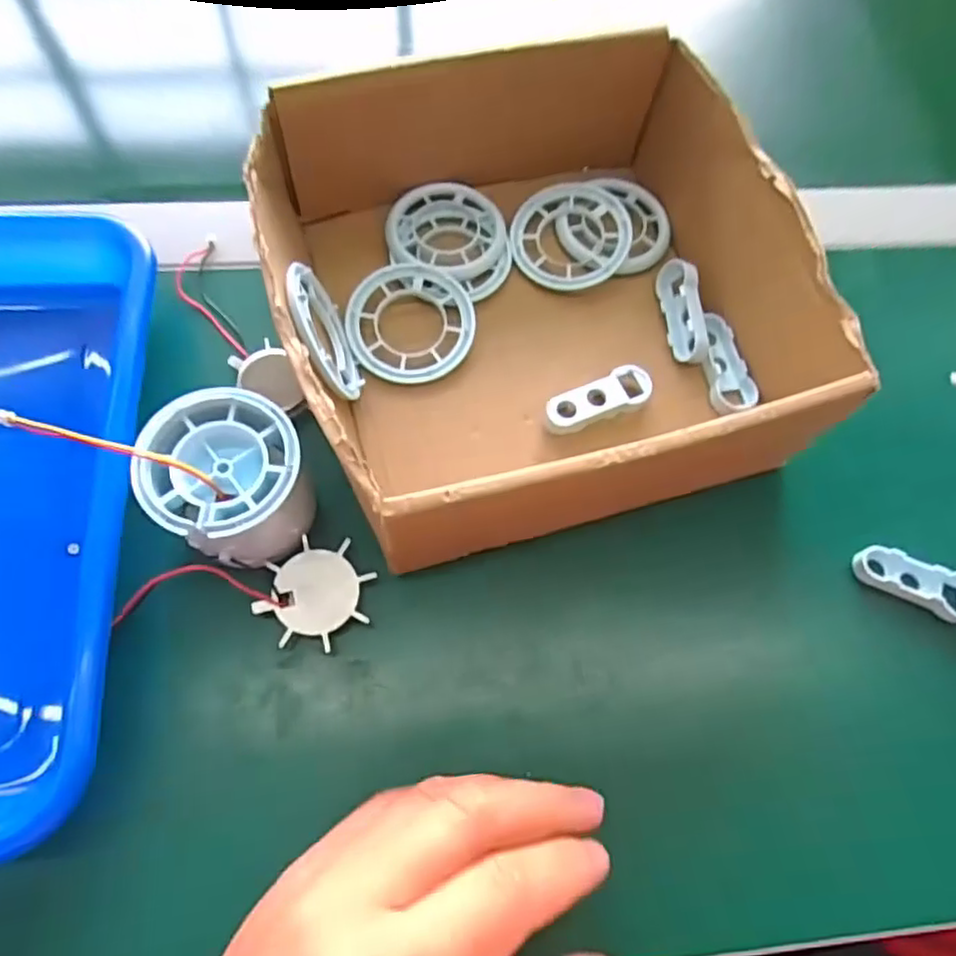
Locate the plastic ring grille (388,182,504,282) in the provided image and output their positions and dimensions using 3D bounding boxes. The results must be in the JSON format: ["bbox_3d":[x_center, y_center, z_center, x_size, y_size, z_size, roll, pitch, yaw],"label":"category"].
[{"bbox_3d":[-0.015,-0.121,0.325,0.055,0.011,0.057,1,68,-2],"label":"plastic ring grille"}]

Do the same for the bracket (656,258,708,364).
[{"bbox_3d":[0.096,-0.079,0.312,0.014,0.018,0.049,-6,68,-5],"label":"bracket"}]

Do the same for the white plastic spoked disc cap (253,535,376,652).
[{"bbox_3d":[-0.062,0.044,0.258,0.040,0.005,0.040,7,68,0],"label":"white plastic spoked disc cap"}]

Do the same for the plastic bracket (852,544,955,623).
[{"bbox_3d":[0.183,0.044,0.279,0.052,0.009,0.021,18,68,5],"label":"plastic bracket"}]

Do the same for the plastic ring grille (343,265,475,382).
[{"bbox_3d":[-0.032,-0.070,0.305,0.058,0.013,0.055,1,68,-2],"label":"plastic ring grille"}]

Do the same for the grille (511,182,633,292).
[{"bbox_3d":[0.045,-0.118,0.328,0.056,0.009,0.056,-2,76,7],"label":"grille"}]

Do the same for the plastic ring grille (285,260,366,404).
[{"bbox_3d":[-0.063,-0.060,0.274,0.018,0.050,0.055,-20,70,-10],"label":"plastic ring grille"}]

